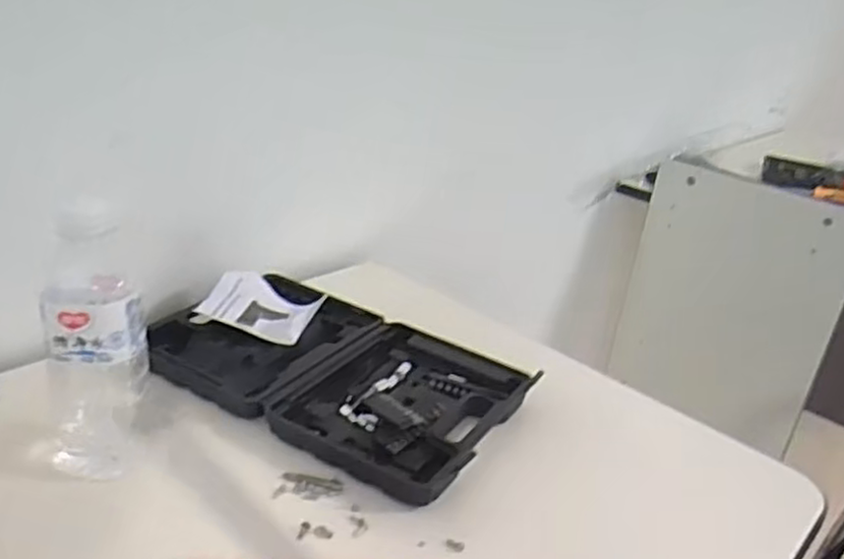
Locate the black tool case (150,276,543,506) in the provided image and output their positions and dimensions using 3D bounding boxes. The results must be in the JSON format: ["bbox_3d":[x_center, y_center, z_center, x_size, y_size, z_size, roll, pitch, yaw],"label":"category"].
[{"bbox_3d":[-0.080,0.089,0.698,0.340,0.035,0.223,17,26,20],"label":"black tool case"}]

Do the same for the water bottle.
[{"bbox_3d":[-0.240,0.047,0.536,0.065,0.216,0.057,-4,27,-24],"label":"water bottle"}]

